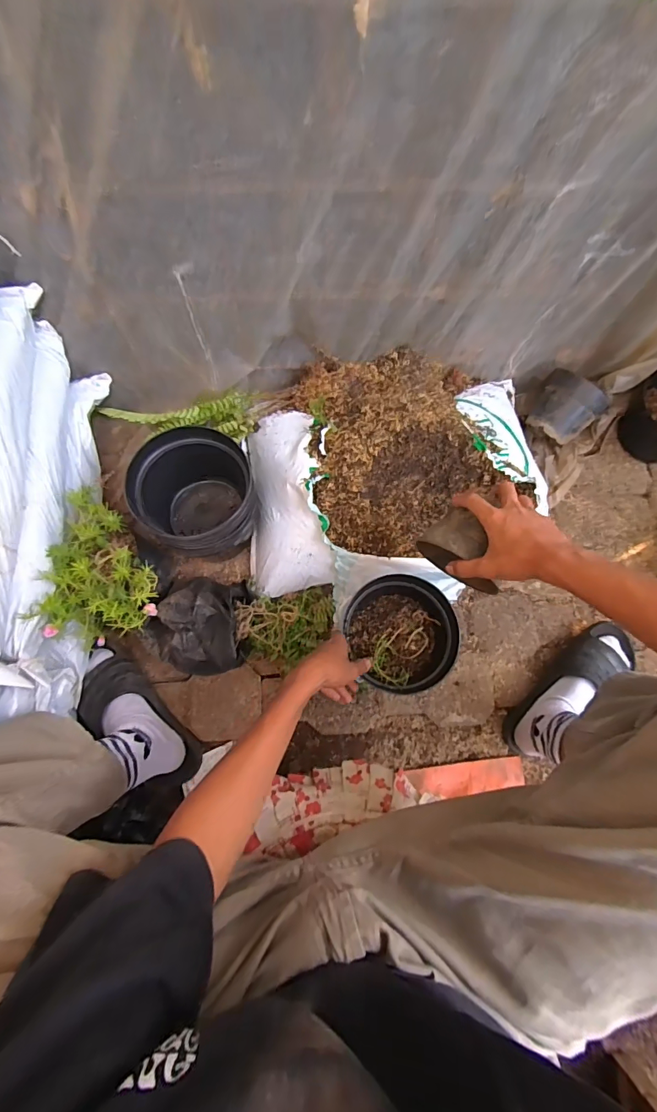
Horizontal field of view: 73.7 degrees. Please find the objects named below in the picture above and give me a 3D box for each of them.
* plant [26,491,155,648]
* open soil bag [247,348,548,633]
[{"bbox_3d":[-0.319,0.014,0.656,0.157,0.126,0.211,-3,73,-1],"label":"plant"},{"bbox_3d":[0.114,-0.153,0.751,0.505,0.137,0.404,-4,73,-2],"label":"open soil bag"}]

